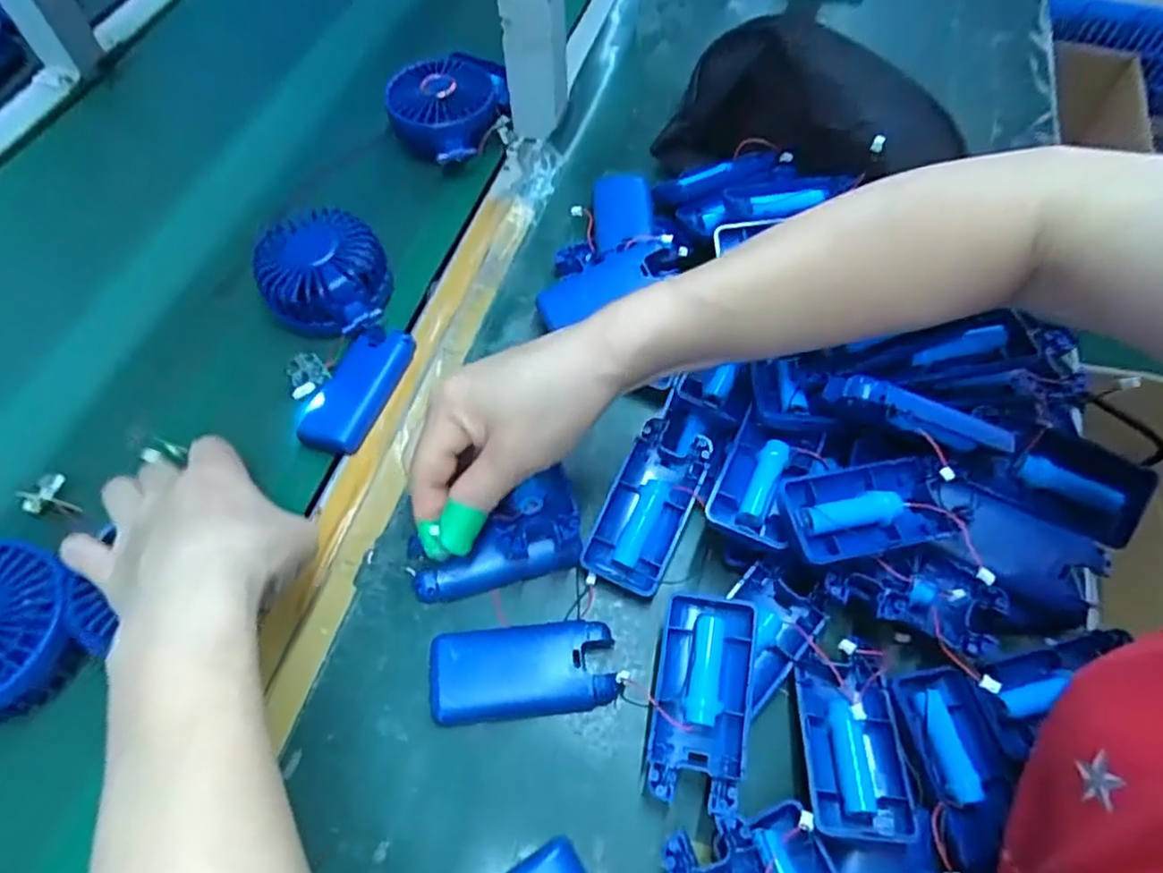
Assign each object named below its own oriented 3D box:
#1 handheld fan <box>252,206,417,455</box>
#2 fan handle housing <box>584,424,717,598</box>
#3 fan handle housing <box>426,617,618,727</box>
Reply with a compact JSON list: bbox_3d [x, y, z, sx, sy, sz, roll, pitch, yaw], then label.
[{"bbox_3d":[-0.166,-0.075,0.462,0.085,0.037,0.179,-13,74,-9],"label":"handheld fan"},{"bbox_3d":[0.039,0.041,0.386,0.045,0.020,0.091,22,74,15],"label":"fan handle housing"},{"bbox_3d":[-0.030,0.120,0.351,0.092,0.017,0.045,-5,60,-2],"label":"fan handle housing"}]

